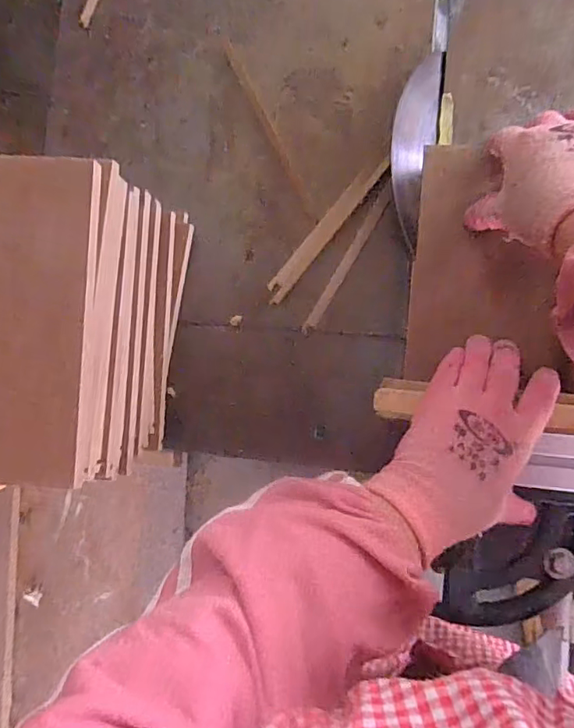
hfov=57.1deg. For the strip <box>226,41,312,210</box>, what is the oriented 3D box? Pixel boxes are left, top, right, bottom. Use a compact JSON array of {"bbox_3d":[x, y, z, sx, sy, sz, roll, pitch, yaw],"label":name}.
[{"bbox_3d":[-0.018,-0.216,0.471,0.009,0.004,0.177,-26,81,5],"label":"strip"}]

